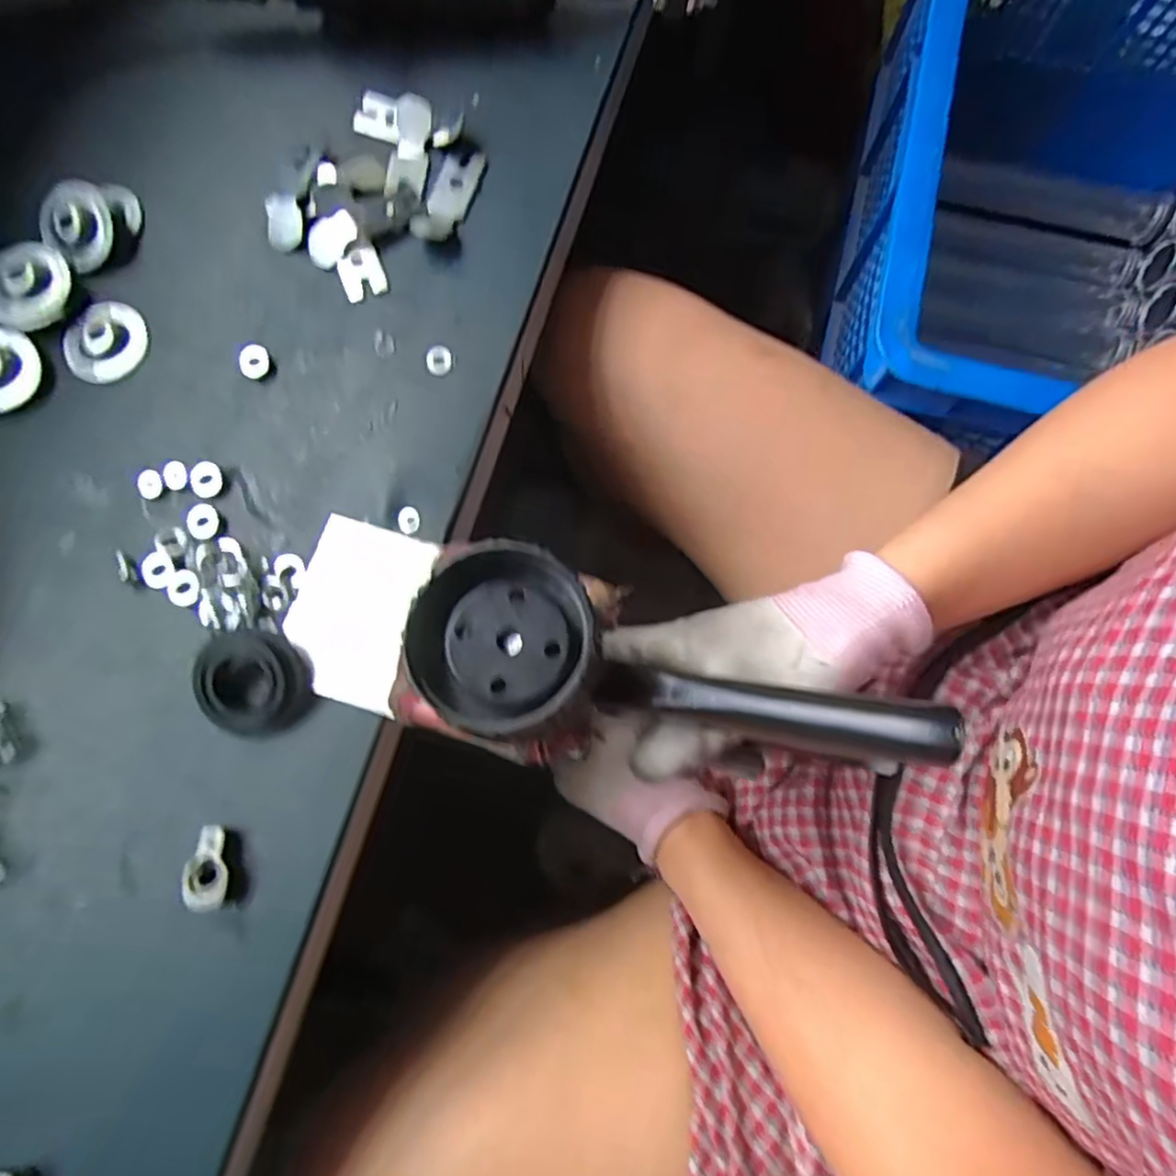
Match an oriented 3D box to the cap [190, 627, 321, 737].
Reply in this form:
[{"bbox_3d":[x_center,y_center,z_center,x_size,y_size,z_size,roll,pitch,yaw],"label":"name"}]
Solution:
[{"bbox_3d":[-0.137,0.038,0.270,0.041,0.017,0.042,0,77,0],"label":"cap"}]

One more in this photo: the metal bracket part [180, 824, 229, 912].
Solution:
[{"bbox_3d":[-0.149,0.110,0.258,0.016,0.009,0.030,-4,77,-1],"label":"metal bracket part"}]

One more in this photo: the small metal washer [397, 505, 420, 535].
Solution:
[{"bbox_3d":[-0.081,-0.031,0.297,0.010,0.004,0.012,-21,78,-5],"label":"small metal washer"}]

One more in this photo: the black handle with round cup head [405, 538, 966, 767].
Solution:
[{"bbox_3d":[0.024,0.034,0.230,0.174,0.060,0.066,13,77,5],"label":"black handle with round cup head"}]

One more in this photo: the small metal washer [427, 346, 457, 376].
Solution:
[{"bbox_3d":[-0.072,-0.111,0.316,0.013,0.004,0.014,0,77,0],"label":"small metal washer"}]

